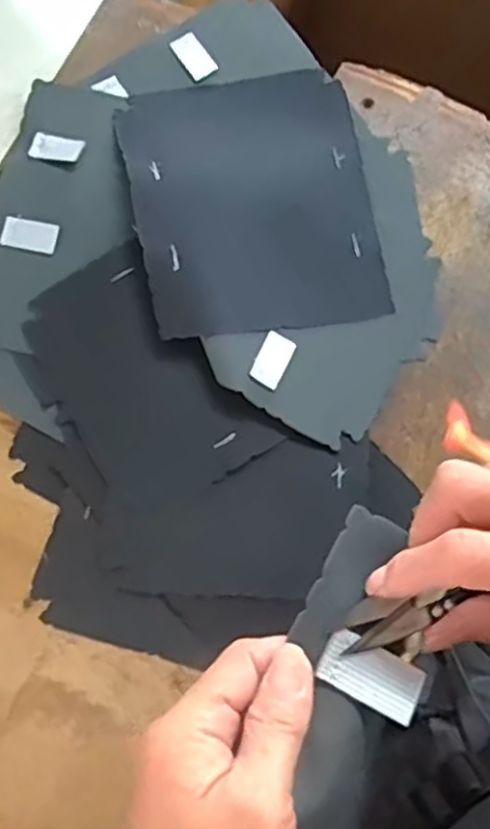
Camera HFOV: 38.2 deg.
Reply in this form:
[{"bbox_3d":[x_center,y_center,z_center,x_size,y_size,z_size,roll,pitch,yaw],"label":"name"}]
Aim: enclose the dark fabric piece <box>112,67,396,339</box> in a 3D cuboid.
[{"bbox_3d":[0.007,-0.154,0.490,0.163,0.041,0.196,-11,78,-3],"label":"dark fabric piece"}]

